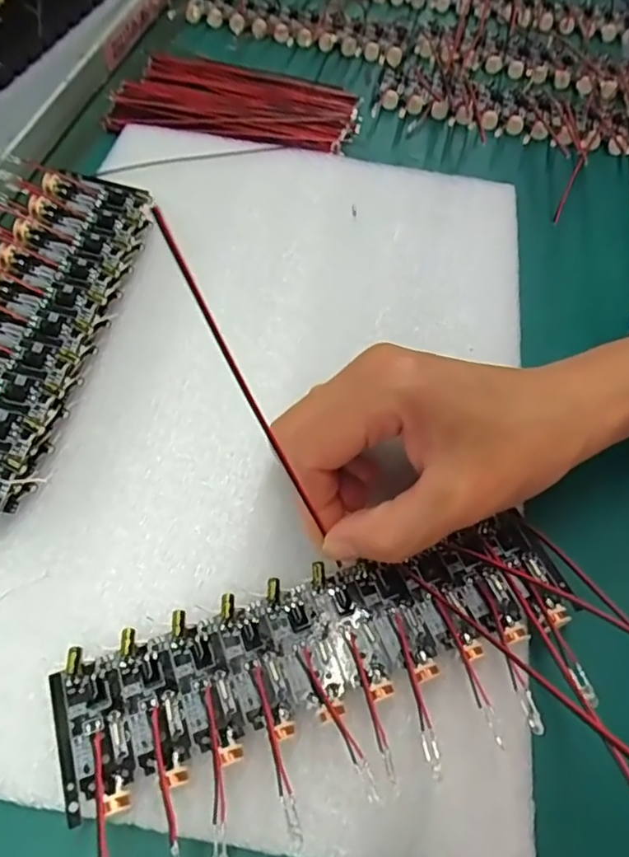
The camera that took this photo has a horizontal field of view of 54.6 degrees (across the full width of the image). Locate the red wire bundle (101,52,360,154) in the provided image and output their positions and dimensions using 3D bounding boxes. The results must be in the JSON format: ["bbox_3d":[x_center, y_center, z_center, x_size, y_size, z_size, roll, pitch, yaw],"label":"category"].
[{"bbox_3d":[-0.044,-0.198,0.368,0.137,0.007,0.086,12,57,3],"label":"red wire bundle"}]

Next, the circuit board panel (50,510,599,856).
[{"bbox_3d":[0.008,0.074,0.185,0.159,0.018,0.068,-14,59,-13],"label":"circuit board panel"}]

